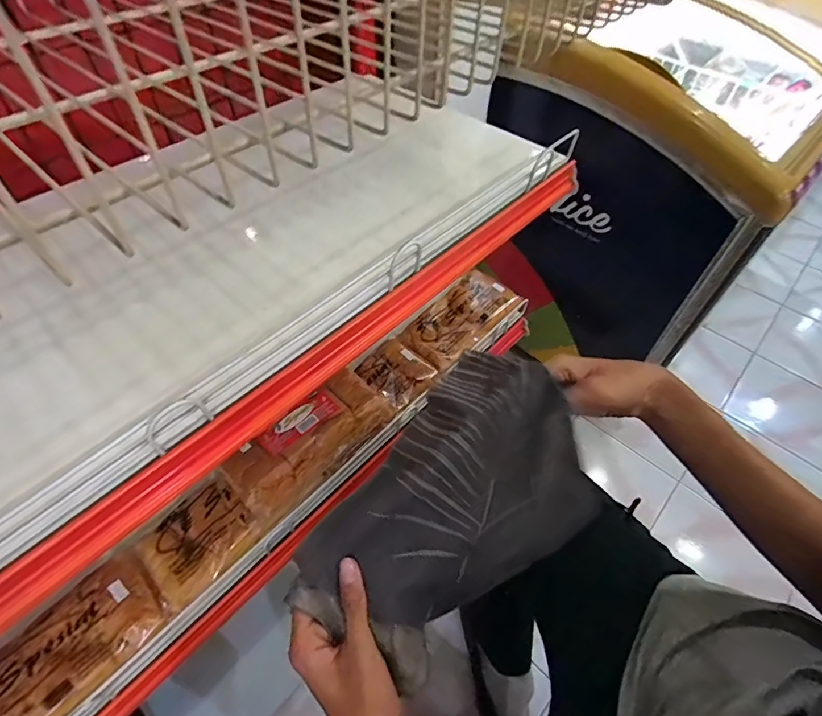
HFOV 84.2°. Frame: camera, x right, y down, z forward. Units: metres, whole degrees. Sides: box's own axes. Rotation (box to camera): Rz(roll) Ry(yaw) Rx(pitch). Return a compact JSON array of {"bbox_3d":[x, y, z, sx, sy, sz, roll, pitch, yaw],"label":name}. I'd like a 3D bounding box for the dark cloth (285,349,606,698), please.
[{"bbox_3d":[0.049,0.143,0.418,0.178,0.116,0.278,34,59,22],"label":"dark cloth"}]

